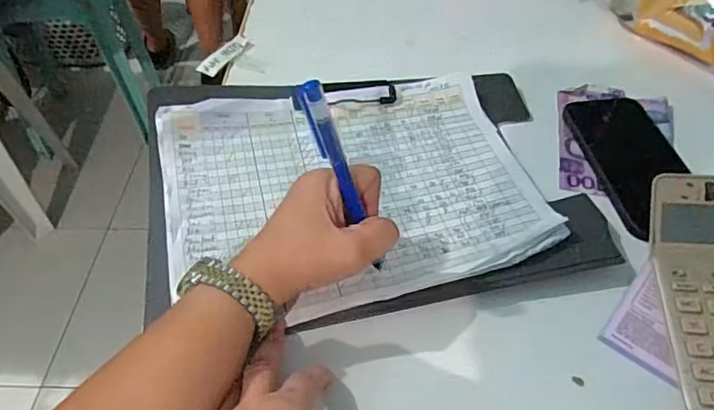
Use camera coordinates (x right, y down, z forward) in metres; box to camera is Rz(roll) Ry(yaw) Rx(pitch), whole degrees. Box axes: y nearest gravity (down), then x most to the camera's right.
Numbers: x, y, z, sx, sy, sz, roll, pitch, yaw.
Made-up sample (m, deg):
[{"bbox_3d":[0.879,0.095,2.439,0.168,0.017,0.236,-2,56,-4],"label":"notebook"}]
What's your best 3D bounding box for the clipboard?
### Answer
[{"bbox_3d":[0.008,-0.024,0.441,0.342,0.027,0.235,-8,52,-9],"label":"clipboard"}]

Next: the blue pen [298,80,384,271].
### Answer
[{"bbox_3d":[-0.006,-0.011,0.350,0.008,0.149,0.015,19,51,44],"label":"blue pen"}]

